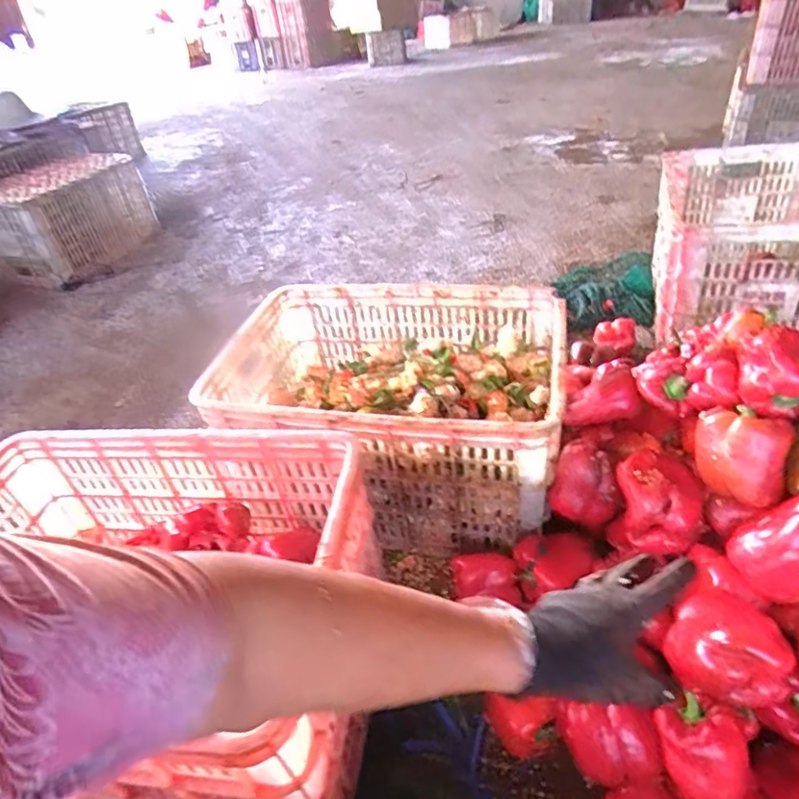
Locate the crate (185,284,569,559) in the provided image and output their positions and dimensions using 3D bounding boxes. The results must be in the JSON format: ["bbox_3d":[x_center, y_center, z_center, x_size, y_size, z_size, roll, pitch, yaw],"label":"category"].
[{"bbox_3d":[-0.007,0.014,0.921,0.503,0.272,0.356,3,38,12],"label":"crate"}]

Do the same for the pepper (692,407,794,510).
[{"bbox_3d":[0.374,0.059,0.604,0.092,0.081,0.073,14,42,25],"label":"pepper"}]

